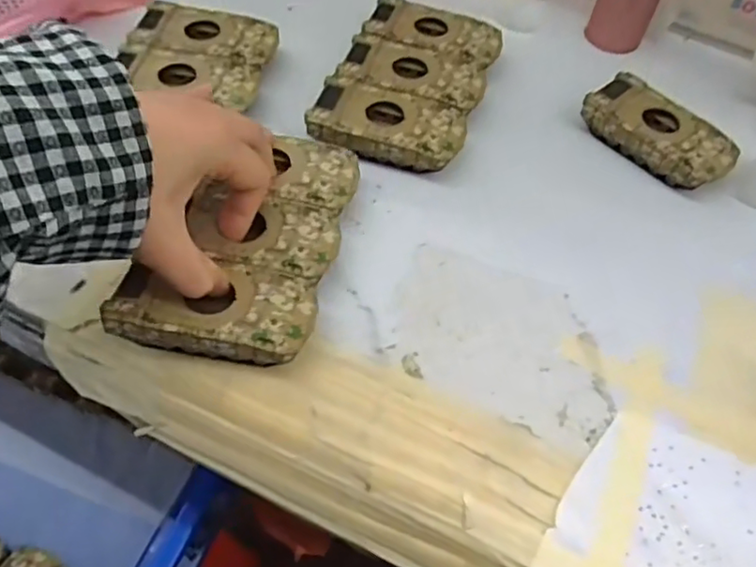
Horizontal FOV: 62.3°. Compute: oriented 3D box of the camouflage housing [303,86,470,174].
[{"bbox_3d":[0.006,-0.098,0.404,0.095,0.024,0.047,15,56,6],"label":"camouflage housing"}]

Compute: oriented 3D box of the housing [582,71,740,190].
[{"bbox_3d":[0.186,-0.098,0.417,0.047,0.026,0.095,-37,66,-26],"label":"housing"}]

